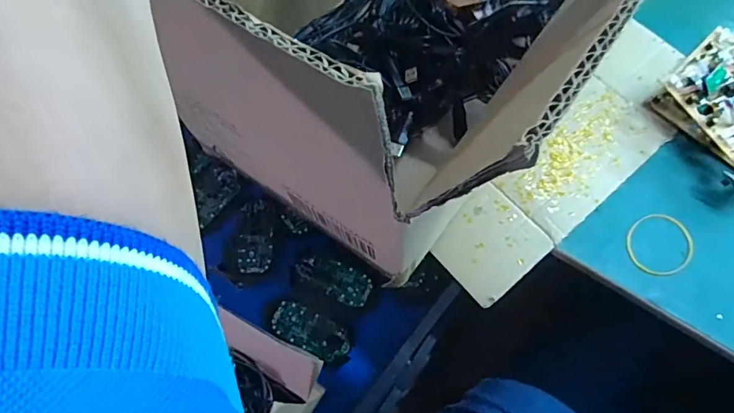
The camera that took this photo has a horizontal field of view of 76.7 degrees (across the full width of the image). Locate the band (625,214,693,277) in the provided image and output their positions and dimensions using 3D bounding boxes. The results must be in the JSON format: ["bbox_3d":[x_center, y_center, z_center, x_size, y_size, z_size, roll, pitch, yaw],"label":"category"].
[{"bbox_3d":[0.263,0.033,0.416,0.057,0.004,0.055,-1,66,2],"label":"band"}]

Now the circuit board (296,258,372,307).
[{"bbox_3d":[-0.041,0.091,0.578,0.094,0.009,0.042,23,71,-7],"label":"circuit board"}]

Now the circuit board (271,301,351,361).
[{"bbox_3d":[-0.069,0.152,0.564,0.100,0.007,0.043,23,69,12],"label":"circuit board"}]

